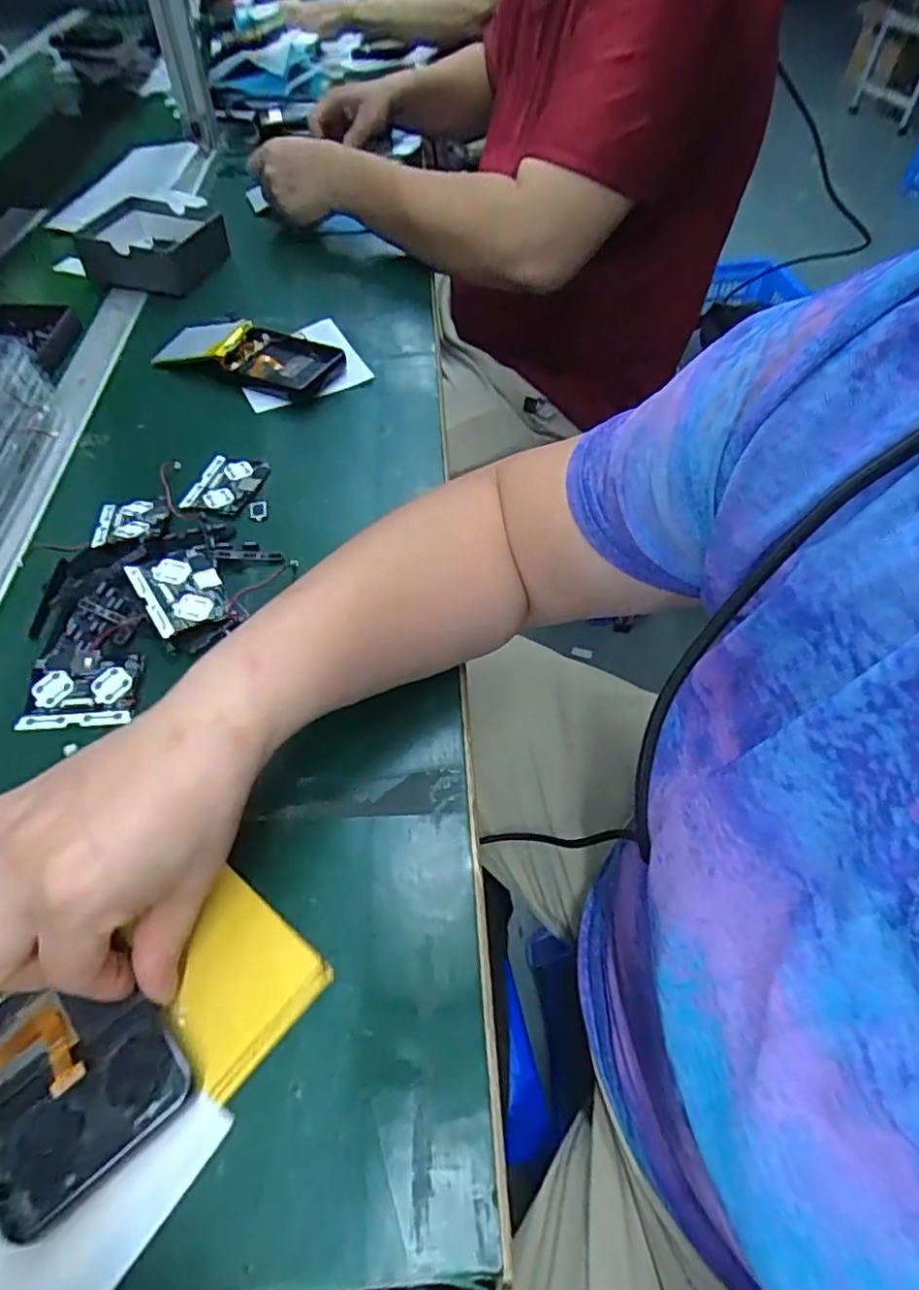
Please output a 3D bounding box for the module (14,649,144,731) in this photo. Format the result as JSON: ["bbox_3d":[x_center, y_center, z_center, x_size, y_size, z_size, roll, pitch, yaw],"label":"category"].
[{"bbox_3d":[-0.221,0.025,0.370,0.066,0.011,0.049,-1,55,-2],"label":"module"}]

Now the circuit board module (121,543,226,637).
[{"bbox_3d":[-0.178,-0.035,0.407,0.049,0.019,0.067,-29,60,-20],"label":"circuit board module"}]

